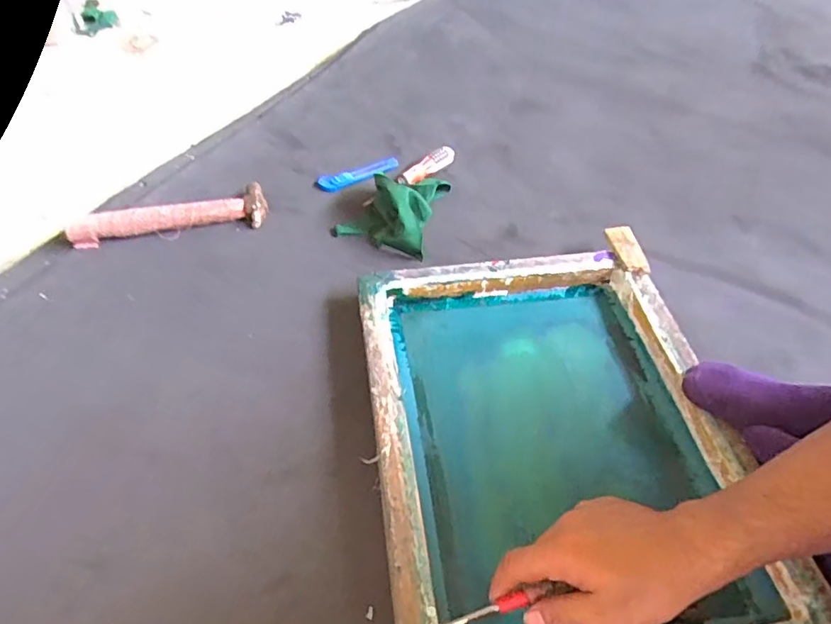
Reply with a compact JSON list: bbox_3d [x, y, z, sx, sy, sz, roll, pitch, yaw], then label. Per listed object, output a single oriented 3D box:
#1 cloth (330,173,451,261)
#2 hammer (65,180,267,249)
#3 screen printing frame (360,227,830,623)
[{"bbox_3d":[-0.029,-0.171,0.798,0.135,0.064,0.163,16,54,13],"label":"cloth"},{"bbox_3d":[-0.347,-0.136,0.779,0.266,0.051,0.070,-16,53,-11],"label":"hammer"},{"bbox_3d":[0.134,0.123,0.560,0.356,0.049,0.450,-5,52,-2],"label":"screen printing frame"}]

